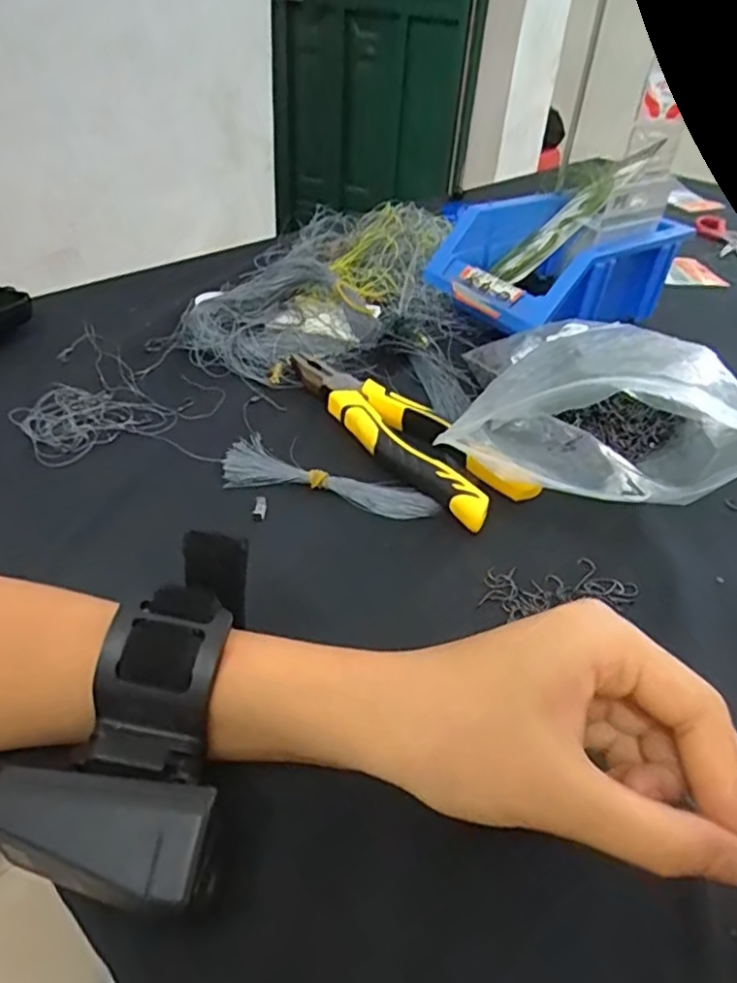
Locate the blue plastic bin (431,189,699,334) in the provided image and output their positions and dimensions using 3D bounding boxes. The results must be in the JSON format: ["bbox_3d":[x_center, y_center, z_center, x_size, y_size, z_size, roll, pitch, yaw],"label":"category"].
[{"bbox_3d":[0.151,-0.191,0.527,0.169,0.070,0.128,-24,48,-29],"label":"blue plastic bin"}]

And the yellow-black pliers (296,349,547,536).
[{"bbox_3d":[0.019,-0.043,0.389,0.053,0.024,0.196,-20,46,-26],"label":"yellow-black pliers"}]

